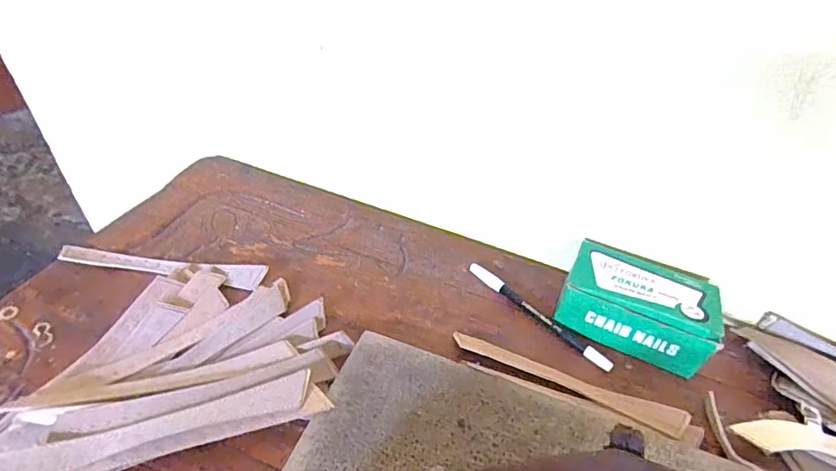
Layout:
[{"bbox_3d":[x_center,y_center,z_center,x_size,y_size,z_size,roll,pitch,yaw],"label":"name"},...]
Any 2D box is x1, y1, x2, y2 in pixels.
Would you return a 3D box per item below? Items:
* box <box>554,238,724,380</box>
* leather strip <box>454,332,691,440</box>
[{"bbox_3d":[0.189,0.057,0.425,0.119,0.047,0.083,21,45,15],"label":"box"},{"bbox_3d":[0.116,0.116,0.385,0.182,0.010,0.024,18,44,12],"label":"leather strip"}]

